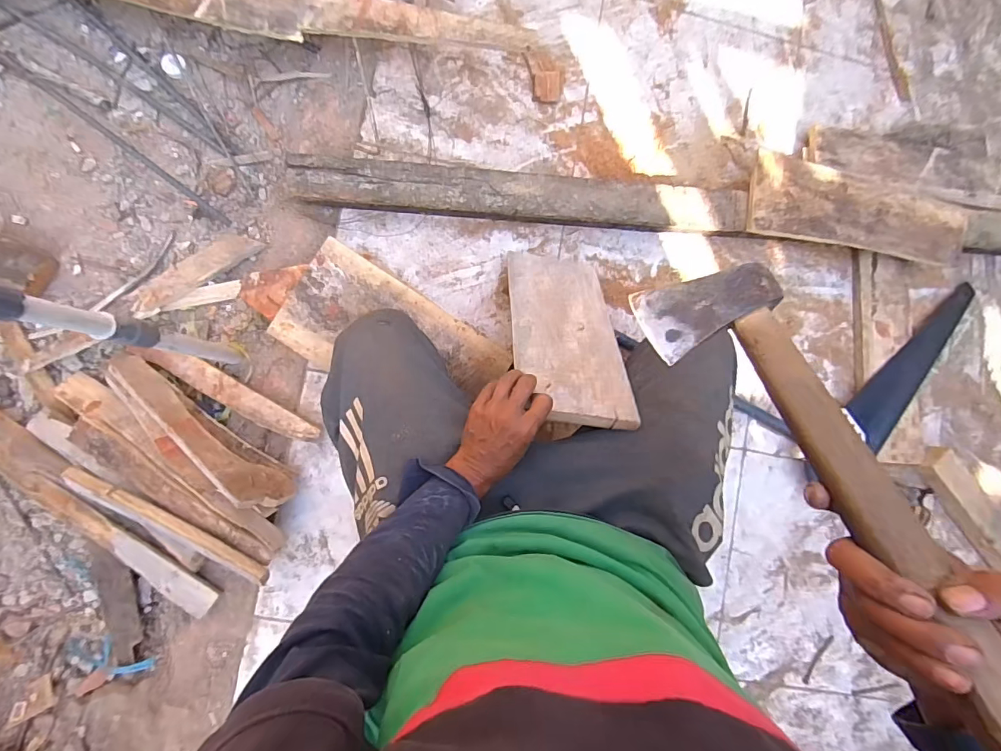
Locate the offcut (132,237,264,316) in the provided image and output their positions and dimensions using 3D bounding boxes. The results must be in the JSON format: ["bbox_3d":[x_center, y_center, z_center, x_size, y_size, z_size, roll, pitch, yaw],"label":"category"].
[{"bbox_3d":[-0.520,-0.183,0.781,0.224,0.031,0.055,-31,90,-8],"label":"offcut"}]

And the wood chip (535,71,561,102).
[{"bbox_3d":[0.086,-0.526,0.830,0.048,0.012,0.054,-1,85,-7],"label":"wood chip"}]

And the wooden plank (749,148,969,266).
[{"bbox_3d":[0.653,-0.300,0.828,0.419,0.025,0.144,7,85,-6],"label":"wooden plank"}]

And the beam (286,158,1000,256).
[{"bbox_3d":[0.475,-0.305,0.847,1.642,0.056,0.116,2,85,-7],"label":"beam"}]

